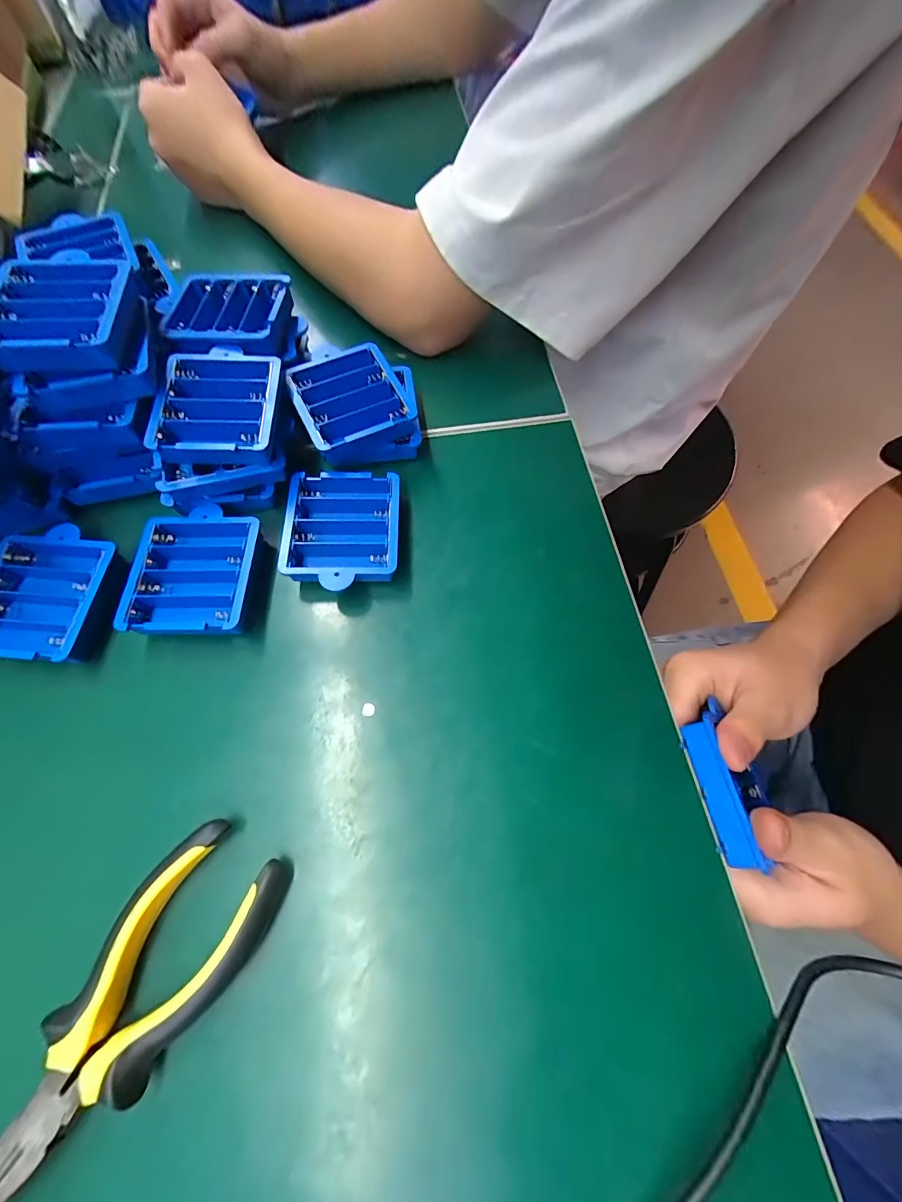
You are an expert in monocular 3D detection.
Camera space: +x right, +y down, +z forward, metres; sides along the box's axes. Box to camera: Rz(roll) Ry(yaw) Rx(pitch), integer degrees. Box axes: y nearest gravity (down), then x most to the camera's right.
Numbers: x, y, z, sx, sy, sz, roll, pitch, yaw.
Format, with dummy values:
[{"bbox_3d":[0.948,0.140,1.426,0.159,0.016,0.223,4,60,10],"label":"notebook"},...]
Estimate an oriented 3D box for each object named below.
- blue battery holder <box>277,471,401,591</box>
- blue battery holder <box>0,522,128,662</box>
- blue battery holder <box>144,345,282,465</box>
[{"bbox_3d":[-0.063,-0.039,0.251,0.064,0.022,0.075,-2,68,0],"label":"blue battery holder"},{"bbox_3d":[-0.219,-0.003,0.235,0.071,0.022,0.073,5,68,2],"label":"blue battery holder"},{"bbox_3d":[-0.130,-0.113,0.241,0.064,0.017,0.070,-2,74,-5],"label":"blue battery holder"}]

